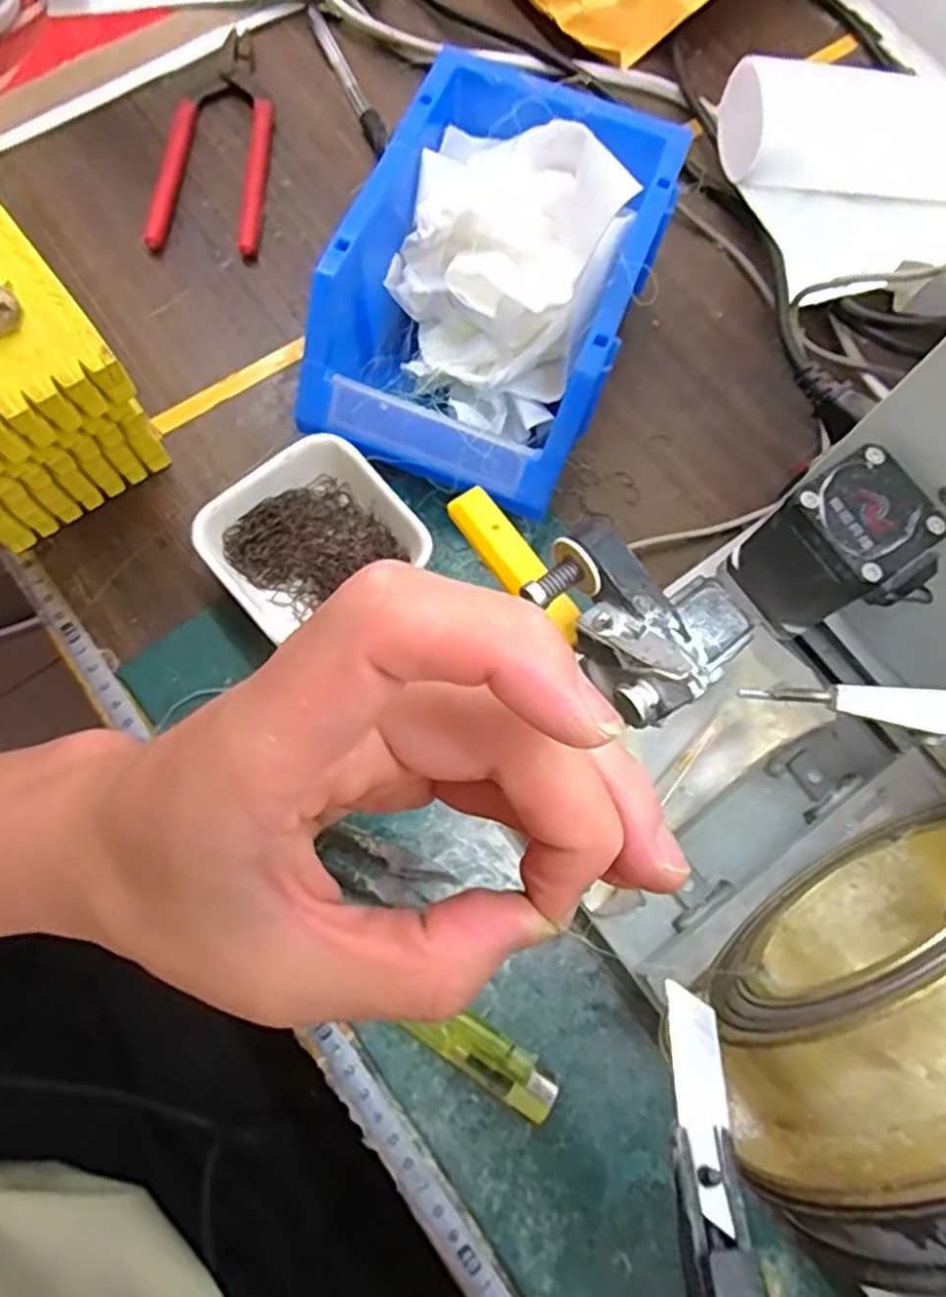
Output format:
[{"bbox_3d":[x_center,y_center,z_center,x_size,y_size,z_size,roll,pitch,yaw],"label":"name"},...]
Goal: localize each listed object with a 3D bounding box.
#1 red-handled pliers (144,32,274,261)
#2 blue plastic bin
[{"bbox_3d":[-0.139,-0.279,0.406,0.056,0.011,0.145,3,75,-3],"label":"red-handled pliers"},{"bbox_3d":[0.010,-0.162,0.341,0.124,0.089,0.181,22,75,2],"label":"blue plastic bin"}]

